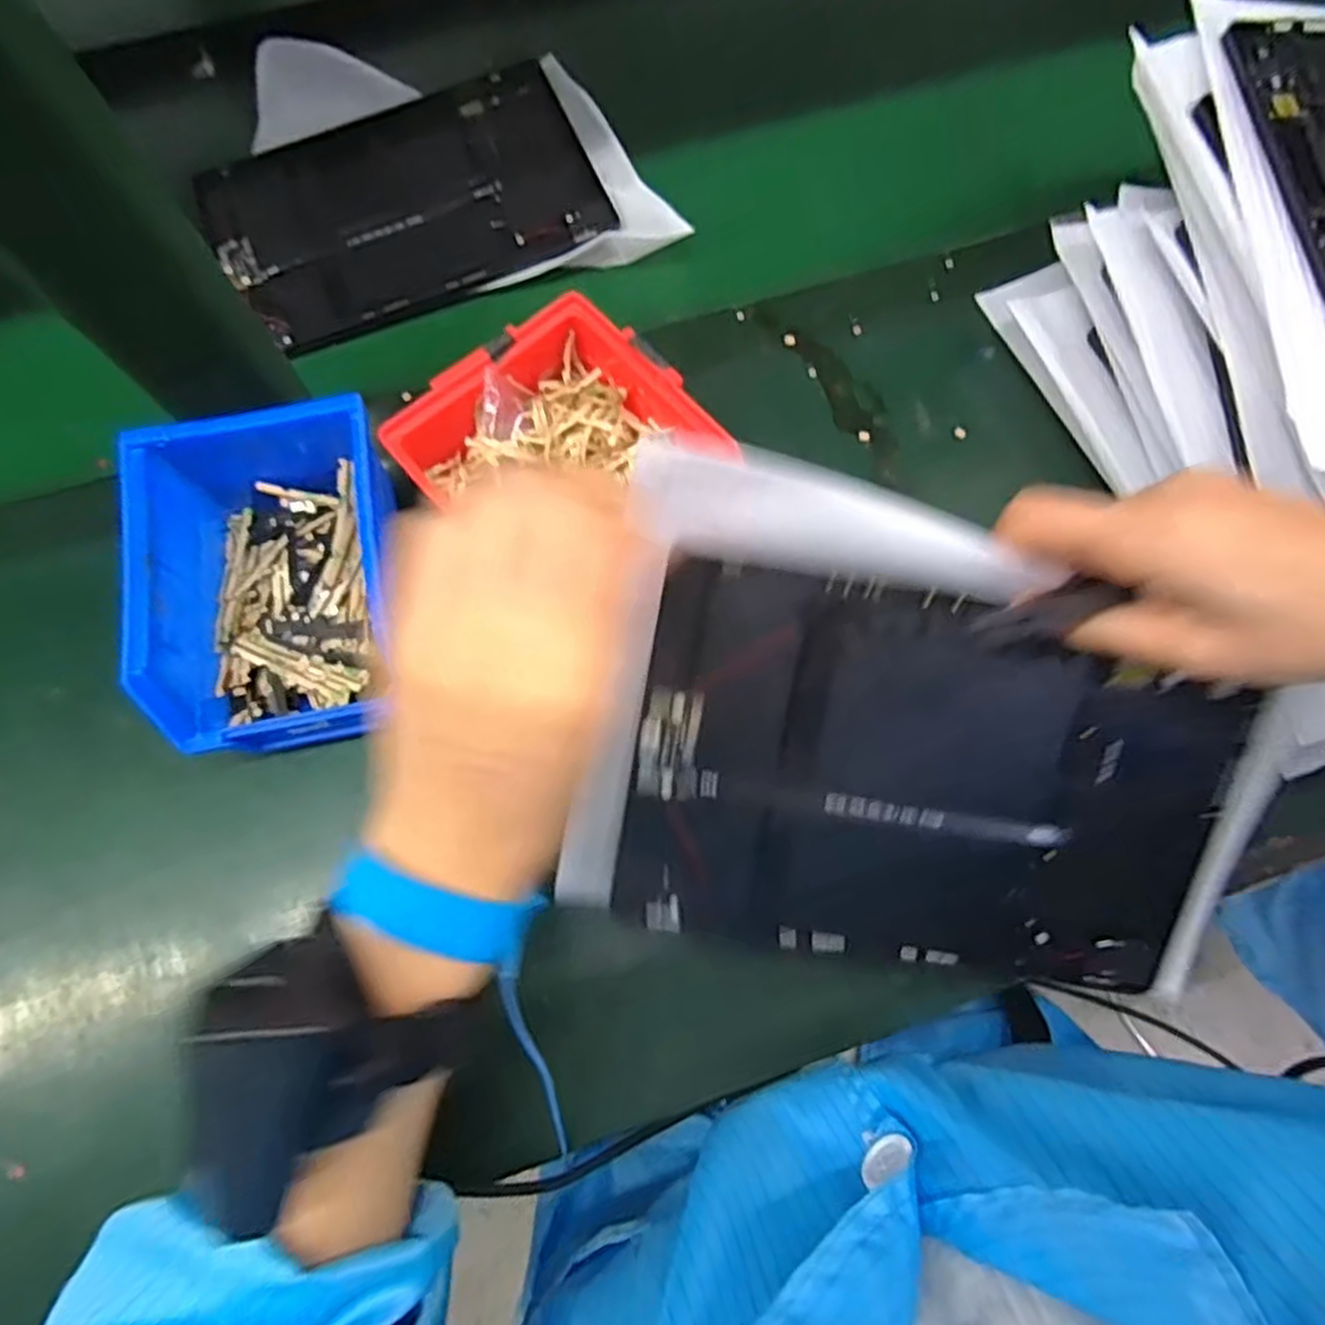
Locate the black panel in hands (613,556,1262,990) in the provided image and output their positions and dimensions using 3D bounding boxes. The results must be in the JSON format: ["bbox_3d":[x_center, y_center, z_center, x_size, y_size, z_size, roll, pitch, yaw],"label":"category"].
[{"bbox_3d":[0.108,0.052,0.293,0.233,0.009,0.154,9,103,-3],"label":"black panel in hands"}]

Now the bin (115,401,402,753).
[{"bbox_3d":[-0.174,-0.042,0.343,0.108,0.080,0.156,-10,72,-5],"label":"bin"}]

